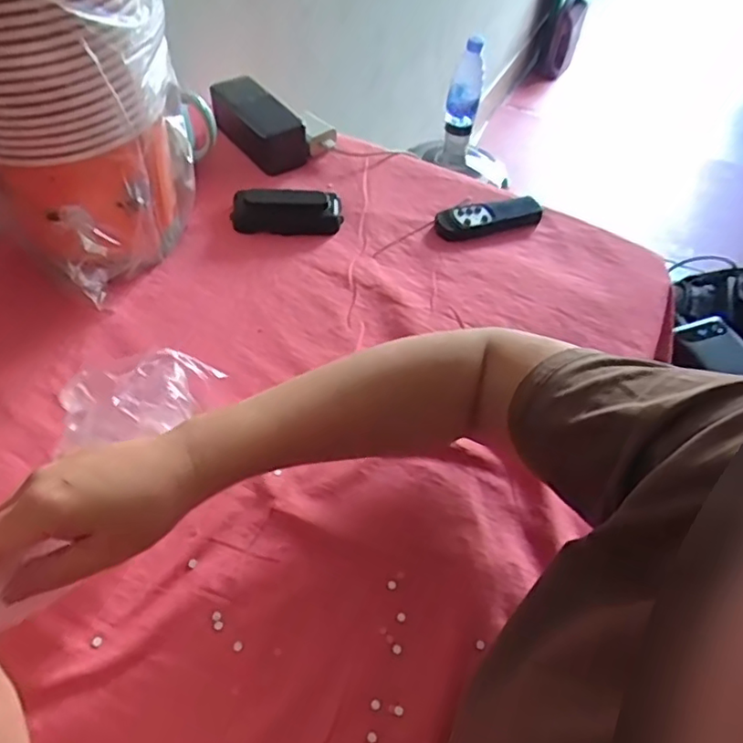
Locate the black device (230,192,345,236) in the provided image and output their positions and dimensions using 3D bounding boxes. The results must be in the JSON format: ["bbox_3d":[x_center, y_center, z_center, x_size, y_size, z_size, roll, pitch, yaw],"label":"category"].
[{"bbox_3d":[-0.084,-0.159,0.607,0.106,0.026,0.041,-3,52,-8],"label":"black device"}]

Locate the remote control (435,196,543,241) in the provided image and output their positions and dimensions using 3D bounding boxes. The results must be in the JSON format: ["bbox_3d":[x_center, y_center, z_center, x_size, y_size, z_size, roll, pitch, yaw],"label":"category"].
[{"bbox_3d":[0.120,-0.159,0.628,0.116,0.019,0.034,-14,54,-16],"label":"remote control"}]

